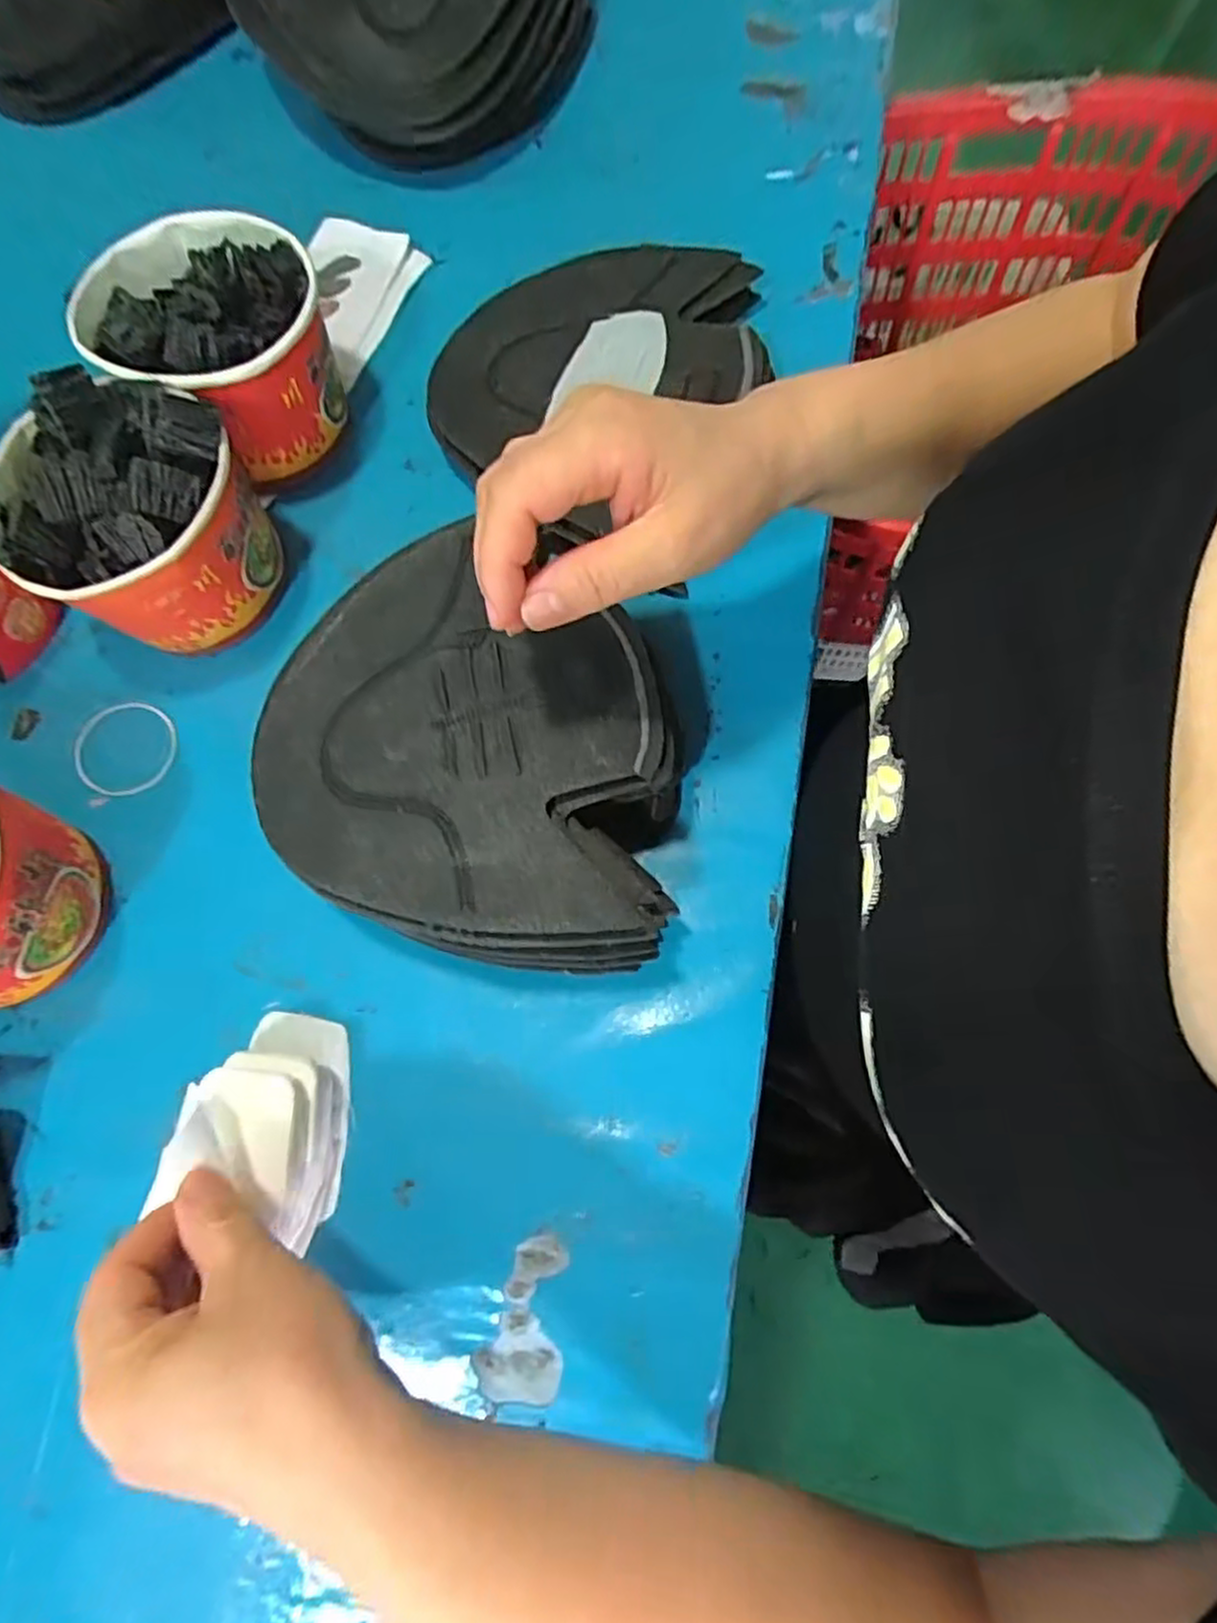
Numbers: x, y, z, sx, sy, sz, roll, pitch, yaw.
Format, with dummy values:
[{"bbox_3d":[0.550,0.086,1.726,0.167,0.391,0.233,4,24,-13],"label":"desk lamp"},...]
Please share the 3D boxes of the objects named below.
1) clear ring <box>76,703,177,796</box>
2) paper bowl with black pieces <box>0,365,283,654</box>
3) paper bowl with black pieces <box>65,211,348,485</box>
[{"bbox_3d":[-0.259,-0.034,0.394,0.055,0.004,0.053,0,74,1],"label":"clear ring"},{"bbox_3d":[-0.233,-0.144,0.375,0.109,0.100,0.104,0,74,1],"label":"paper bowl with black pieces"},{"bbox_3d":[-0.210,-0.251,0.408,0.112,0.088,0.116,0,74,1],"label":"paper bowl with black pieces"}]

